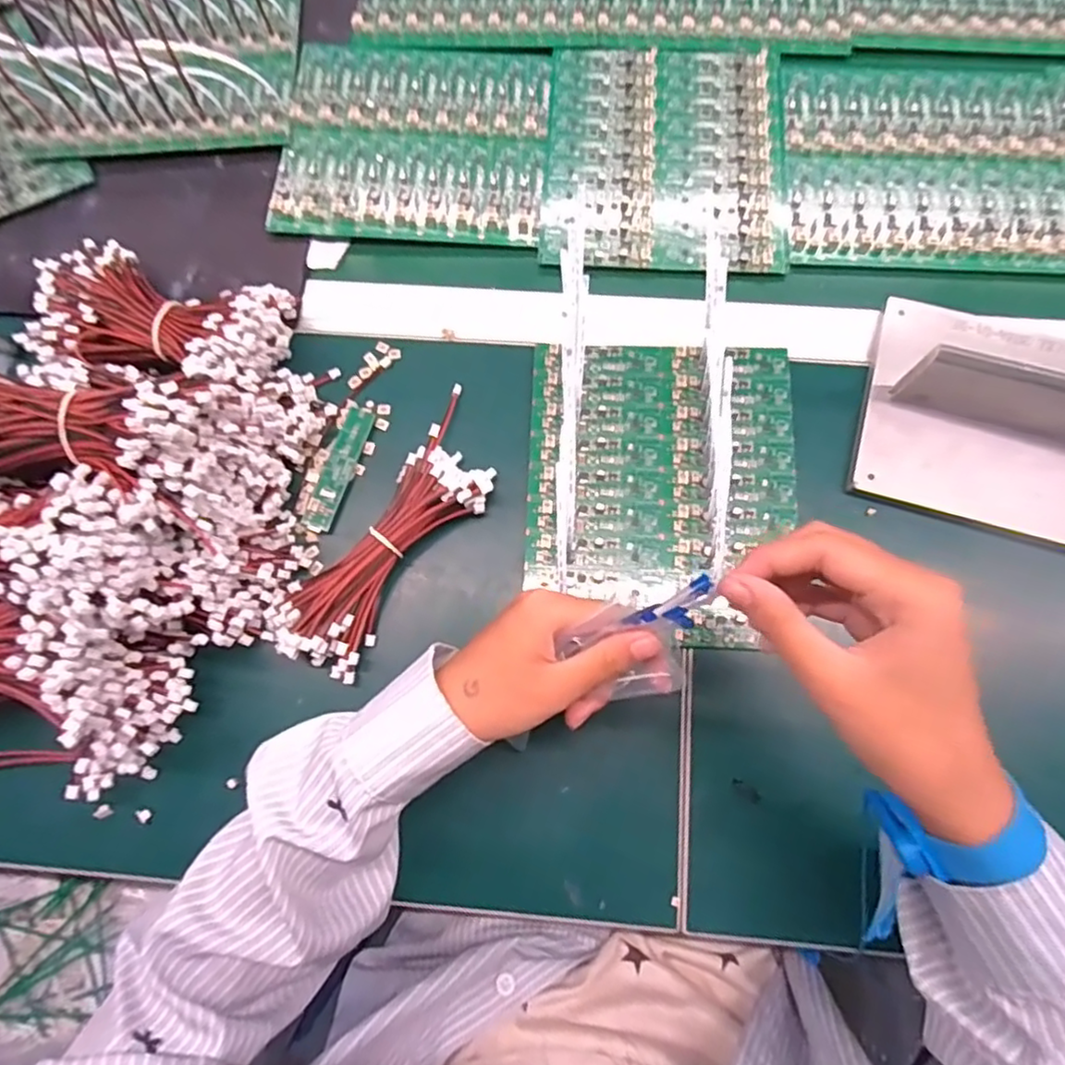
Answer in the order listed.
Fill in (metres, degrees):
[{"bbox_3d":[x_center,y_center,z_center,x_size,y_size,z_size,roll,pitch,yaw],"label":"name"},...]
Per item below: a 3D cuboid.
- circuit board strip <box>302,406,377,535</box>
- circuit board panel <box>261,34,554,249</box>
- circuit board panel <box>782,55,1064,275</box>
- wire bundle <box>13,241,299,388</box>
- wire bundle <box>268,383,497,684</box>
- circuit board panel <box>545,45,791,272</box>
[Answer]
[{"bbox_3d":[-0.127,-0.041,0.415,0.021,0.009,0.083,17,76,6],"label":"circuit board strip"},{"bbox_3d":[-0.085,-0.299,0.479,0.197,0.015,0.175,3,75,3],"label":"circuit board panel"},{"bbox_3d":[0.379,-0.264,0.453,0.385,0.014,0.177,5,75,3],"label":"circuit board panel"},{"bbox_3d":[-0.246,-0.134,0.418,0.151,0.042,0.109,13,76,5],"label":"wire bundle"},{"bbox_3d":[-0.083,0.000,0.387,0.059,0.030,0.186,34,79,10],"label":"wire bundle"},{"bbox_3d":[0.097,-0.282,0.470,0.171,0.008,0.196,2,75,3],"label":"circuit board panel"}]

